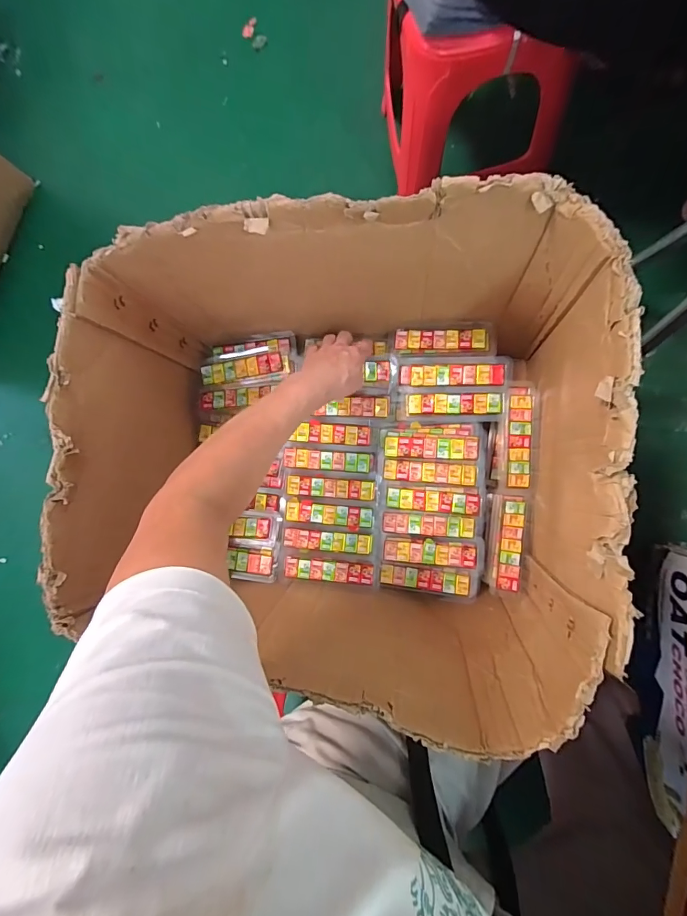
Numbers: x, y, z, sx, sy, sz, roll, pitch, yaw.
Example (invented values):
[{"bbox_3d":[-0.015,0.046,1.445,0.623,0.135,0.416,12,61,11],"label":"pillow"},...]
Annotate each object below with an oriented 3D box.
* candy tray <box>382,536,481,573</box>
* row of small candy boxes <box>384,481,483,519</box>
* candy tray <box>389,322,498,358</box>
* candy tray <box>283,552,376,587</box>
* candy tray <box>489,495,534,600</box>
[{"bbox_3d":[0.119,0.129,0.549,0.131,0.023,0.042,6,89,9],"label":"candy tray"},{"bbox_3d":[0.119,0.057,0.547,0.125,0.022,0.039,4,89,9],"label":"row of small candy boxes"},{"bbox_3d":[0.136,-0.161,0.557,0.140,0.015,0.045,1,88,9],"label":"candy tray"},{"bbox_3d":[-0.019,0.153,0.561,0.124,0.027,0.035,2,89,9],"label":"candy tray"},{"bbox_3d":[0.228,0.121,0.550,0.047,0.027,0.136,7,89,9],"label":"candy tray"}]

